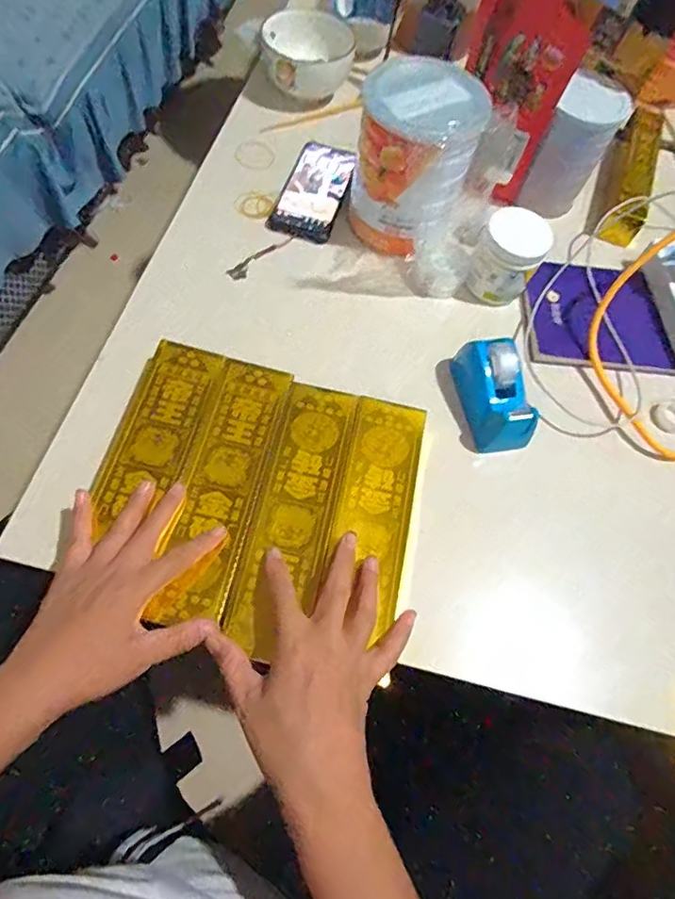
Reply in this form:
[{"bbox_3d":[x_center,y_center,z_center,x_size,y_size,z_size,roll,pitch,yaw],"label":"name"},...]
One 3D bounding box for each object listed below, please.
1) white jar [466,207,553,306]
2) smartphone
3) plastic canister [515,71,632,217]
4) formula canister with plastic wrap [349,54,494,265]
[{"bbox_3d":[0.189,-0.212,0.587,0.069,0.079,0.062,28,66,8],"label":"white jar"},{"bbox_3d":[-0.027,-0.330,0.665,0.080,0.008,0.163,17,65,3],"label":"smartphone"},{"bbox_3d":[0.290,-0.365,0.654,0.075,0.141,0.076,30,66,9],"label":"plastic canister"},{"bbox_3d":[0.089,-0.317,0.589,0.132,0.153,0.125,17,65,3],"label":"formula canister with plastic wrap"}]

